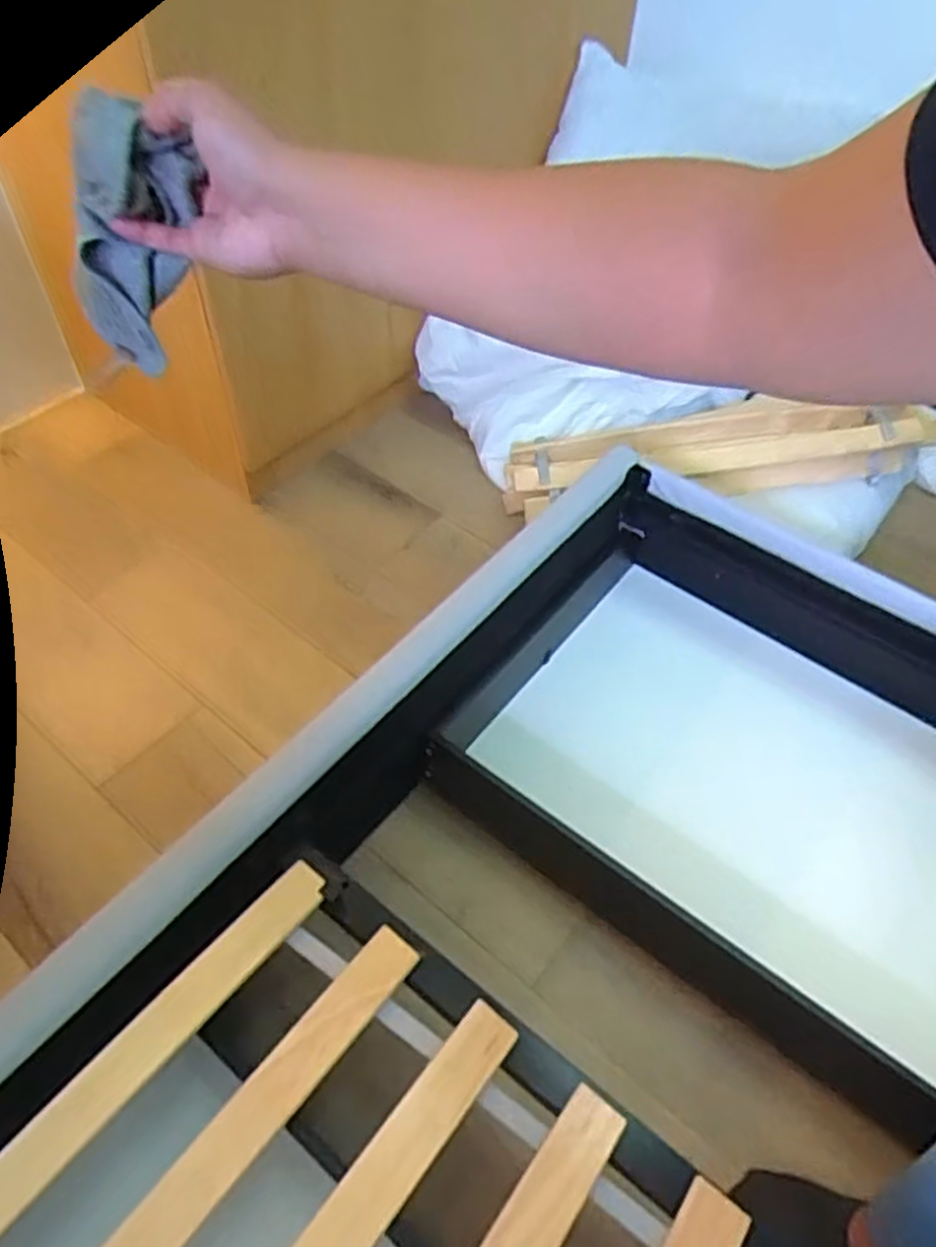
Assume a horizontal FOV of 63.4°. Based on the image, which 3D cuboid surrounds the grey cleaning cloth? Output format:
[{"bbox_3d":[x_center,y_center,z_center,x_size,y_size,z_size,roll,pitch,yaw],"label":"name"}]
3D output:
[{"bbox_3d":[-0.195,-0.218,0.440,0.055,0.167,0.047,19,54,-11],"label":"grey cleaning cloth"}]

